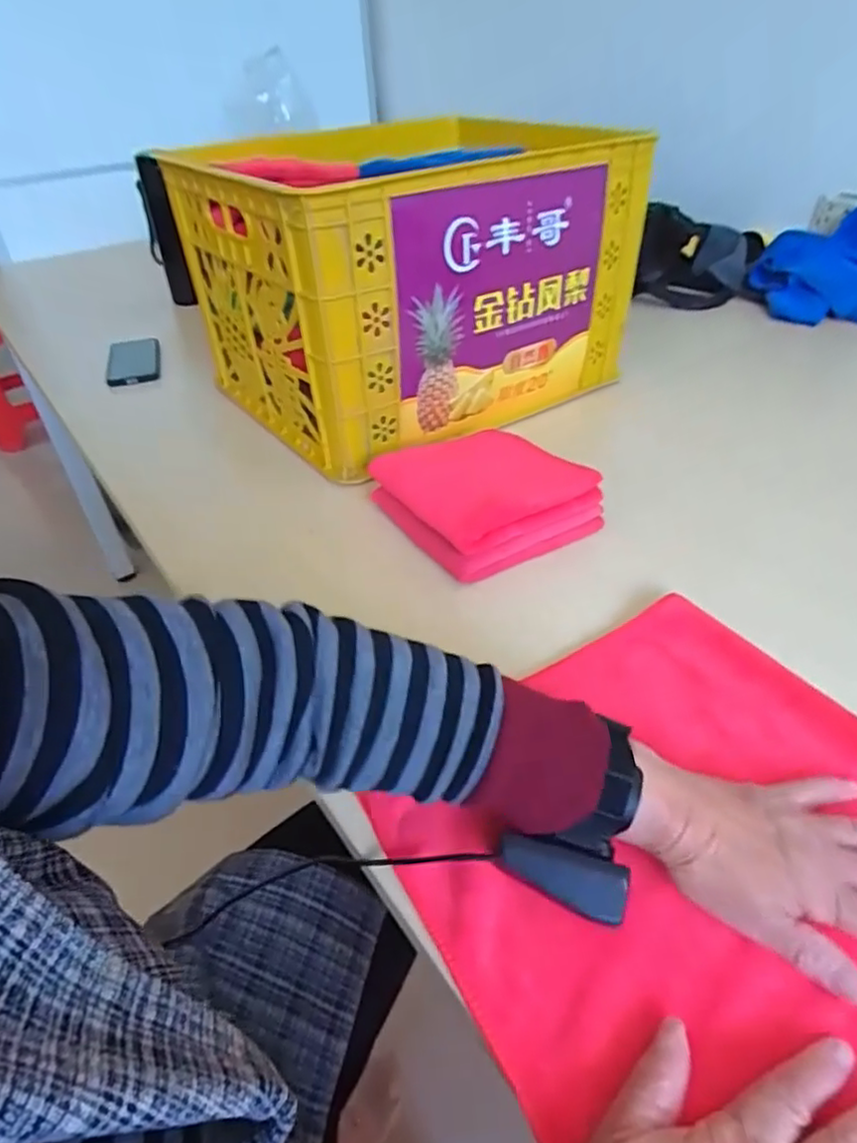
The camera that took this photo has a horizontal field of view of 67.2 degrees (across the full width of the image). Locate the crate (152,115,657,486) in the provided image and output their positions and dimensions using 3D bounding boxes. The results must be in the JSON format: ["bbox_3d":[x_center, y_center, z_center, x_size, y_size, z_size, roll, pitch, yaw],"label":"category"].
[{"bbox_3d":[-0.023,-0.399,0.861,0.490,0.280,0.431,-26,44,-25],"label":"crate"}]

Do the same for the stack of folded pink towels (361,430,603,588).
[{"bbox_3d":[0.049,-0.080,0.639,0.181,0.048,0.181,-25,44,-24],"label":"stack of folded pink towels"}]

